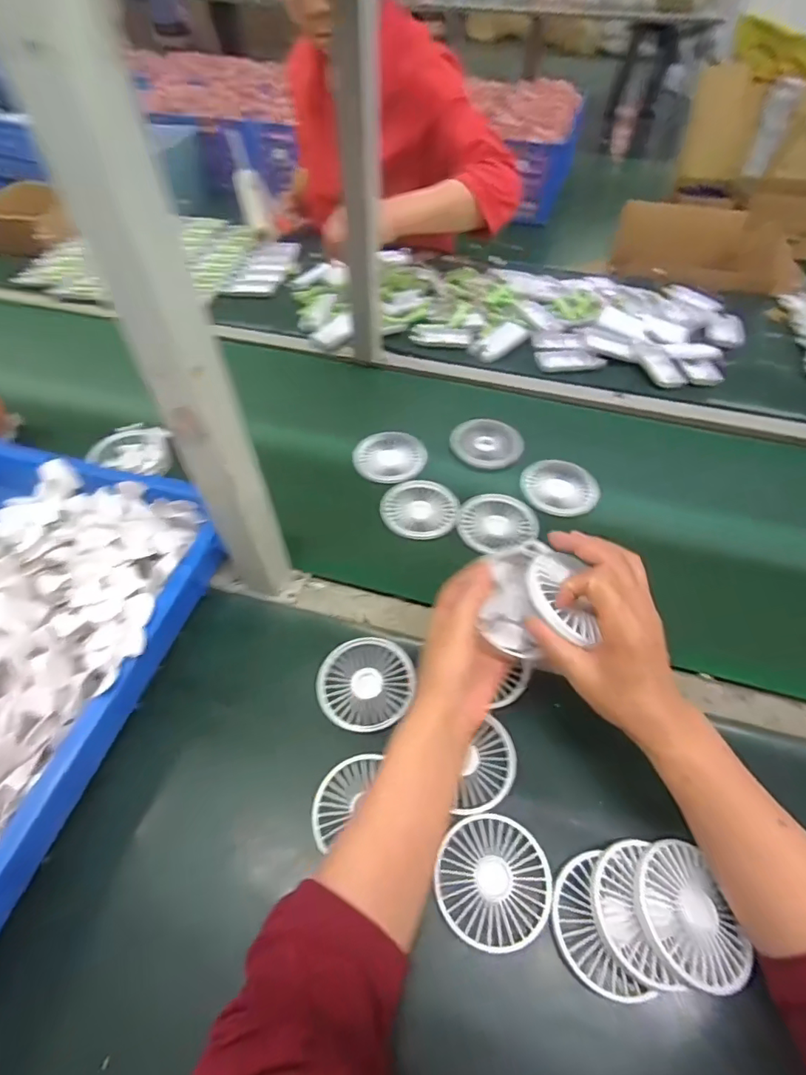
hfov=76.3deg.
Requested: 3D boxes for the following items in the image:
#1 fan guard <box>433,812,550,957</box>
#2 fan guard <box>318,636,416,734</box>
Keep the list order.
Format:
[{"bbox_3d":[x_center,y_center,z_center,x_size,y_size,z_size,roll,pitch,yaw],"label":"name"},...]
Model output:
[{"bbox_3d":[0.072,0.263,0.395,0.082,0.005,0.084,0,51,0],"label":"fan guard"},{"bbox_3d":[-0.035,0.139,0.493,0.090,0.010,0.085,0,51,0],"label":"fan guard"}]

